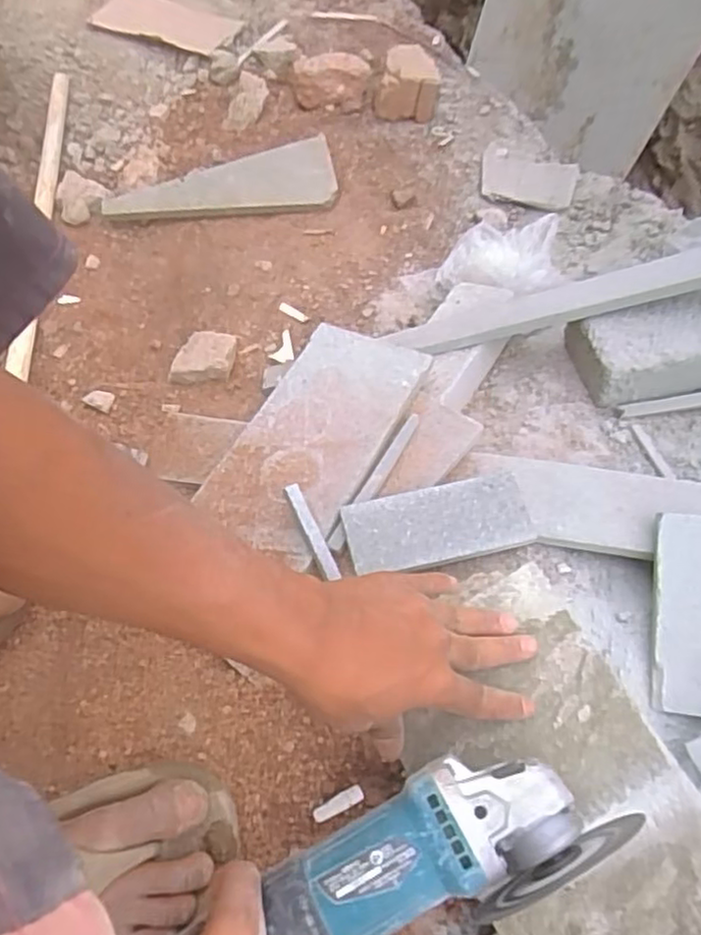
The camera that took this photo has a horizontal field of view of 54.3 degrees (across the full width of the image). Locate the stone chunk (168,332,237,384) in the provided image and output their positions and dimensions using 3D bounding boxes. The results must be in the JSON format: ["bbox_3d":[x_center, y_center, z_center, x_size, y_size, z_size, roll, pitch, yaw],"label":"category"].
[{"bbox_3d":[-0.157,-0.117,0.736,0.056,0.022,0.062,14,63,6],"label":"stone chunk"}]

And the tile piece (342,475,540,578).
[{"bbox_3d":[0.073,0.047,0.561,0.151,0.011,0.064,-11,63,-7],"label":"tile piece"}]

